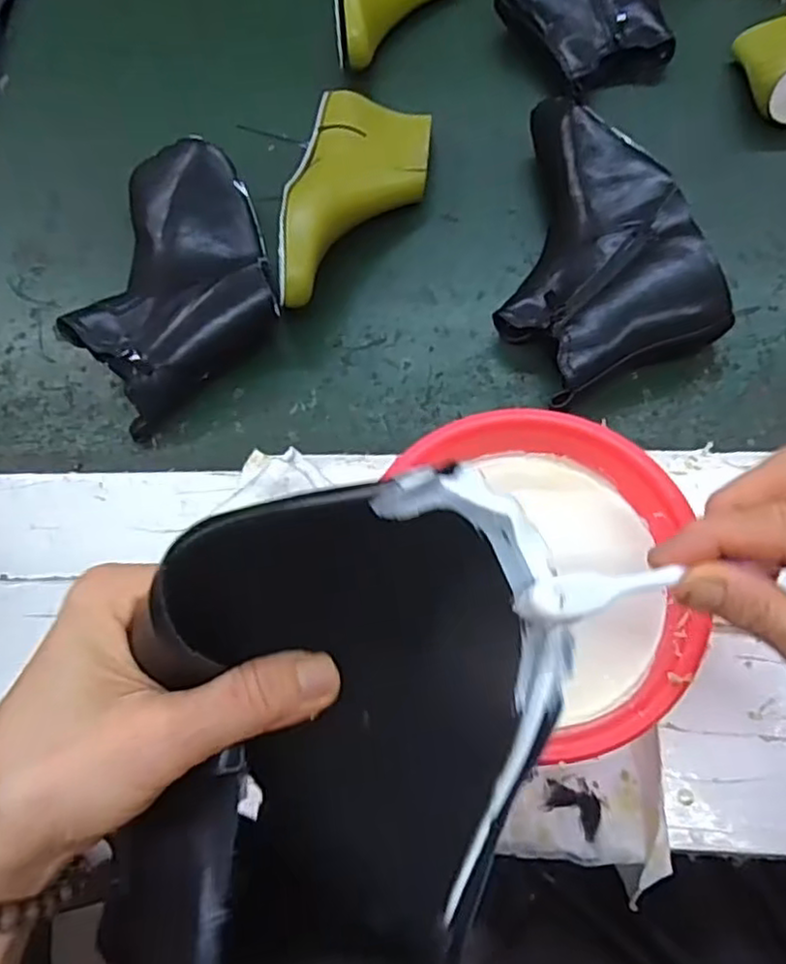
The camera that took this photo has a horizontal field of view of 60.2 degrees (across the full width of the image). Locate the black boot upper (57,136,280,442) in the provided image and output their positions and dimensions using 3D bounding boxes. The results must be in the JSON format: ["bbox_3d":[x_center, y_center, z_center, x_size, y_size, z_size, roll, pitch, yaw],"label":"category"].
[{"bbox_3d":[-0.190,-0.181,0.578,0.160,0.065,0.254,-17,68,-1],"label":"black boot upper"}]

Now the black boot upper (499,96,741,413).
[{"bbox_3d":[0.142,-0.194,0.536,0.158,0.055,0.249,-23,68,-3],"label":"black boot upper"}]

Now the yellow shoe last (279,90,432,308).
[{"bbox_3d":[-0.032,-0.240,0.574,0.103,0.064,0.226,8,69,10],"label":"yellow shoe last"}]

